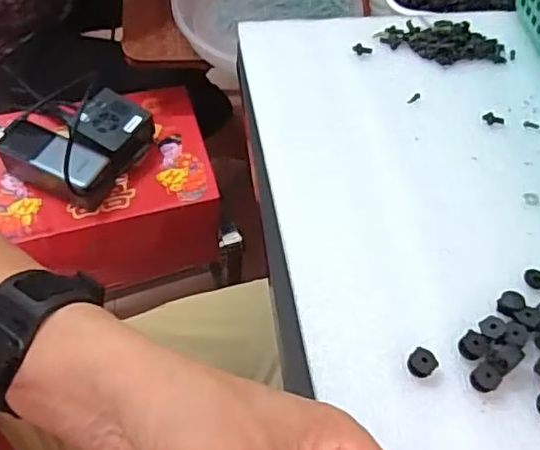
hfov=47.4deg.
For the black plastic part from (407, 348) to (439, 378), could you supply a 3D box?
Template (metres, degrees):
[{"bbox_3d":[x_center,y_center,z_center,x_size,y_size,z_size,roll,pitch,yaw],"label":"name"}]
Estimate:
[{"bbox_3d":[0.079,0.071,0.318,0.014,0.009,0.012,34,61,18],"label":"black plastic part"}]

